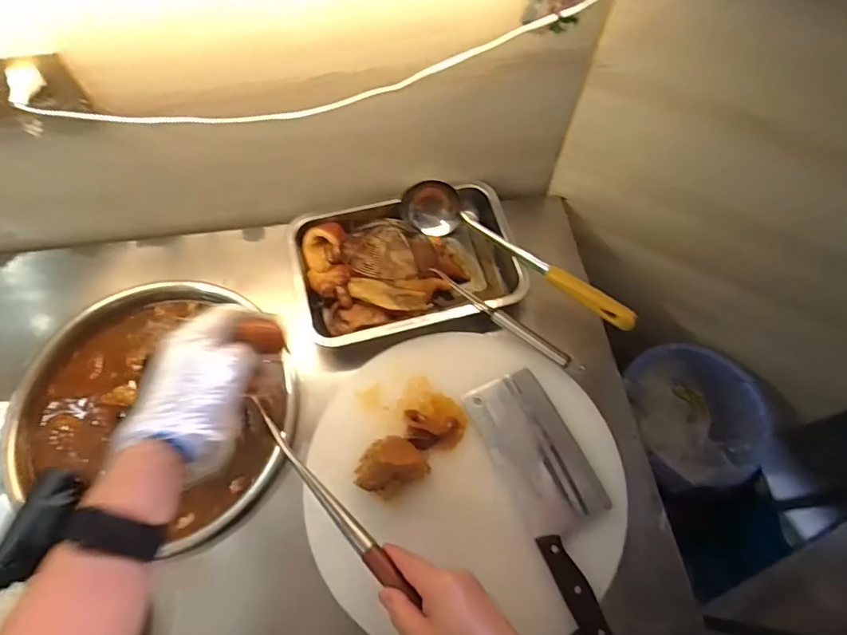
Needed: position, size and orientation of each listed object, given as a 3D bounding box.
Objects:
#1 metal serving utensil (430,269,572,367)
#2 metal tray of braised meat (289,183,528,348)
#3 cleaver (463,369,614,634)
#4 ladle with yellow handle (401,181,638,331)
[{"bbox_3d":[0.103,-0.002,0.680,0.211,0.022,0.021,35,69,15],"label":"metal serving utensil"},{"bbox_3d":[-0.022,-0.072,0.732,0.300,0.075,0.210,-12,65,-6],"label":"metal tray of braised meat"},{"bbox_3d":[0.153,0.195,0.583,0.095,0.027,0.289,-21,67,-10],"label":"cleaver"},{"bbox_3d":[0.131,-0.095,0.711,0.349,0.070,0.076,31,68,13],"label":"ladle with yellow handle"}]

